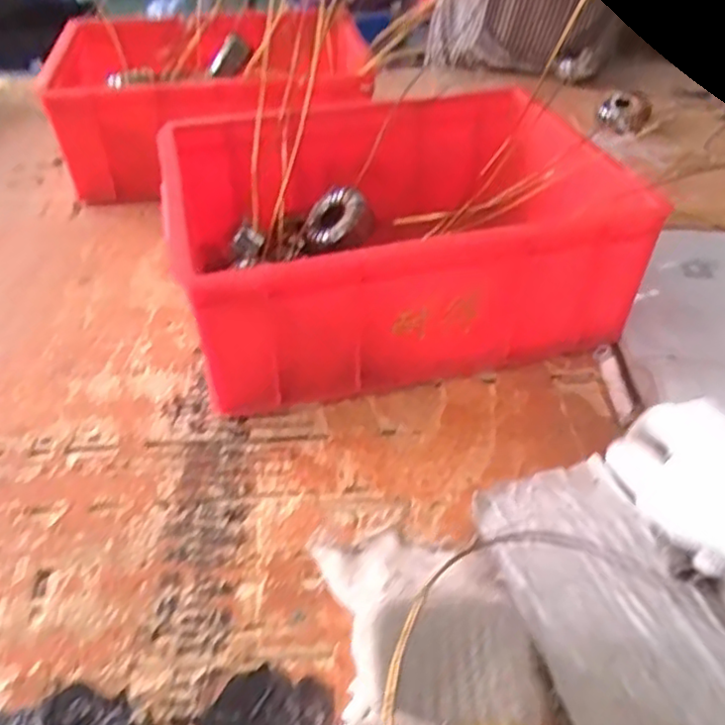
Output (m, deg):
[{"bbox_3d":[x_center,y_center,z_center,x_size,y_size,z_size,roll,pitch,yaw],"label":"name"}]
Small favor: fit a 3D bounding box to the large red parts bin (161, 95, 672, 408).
[{"bbox_3d":[0.025,-0.134,0.647,0.389,0.163,0.294,-10,43,-11],"label":"large red parts bin"}]

